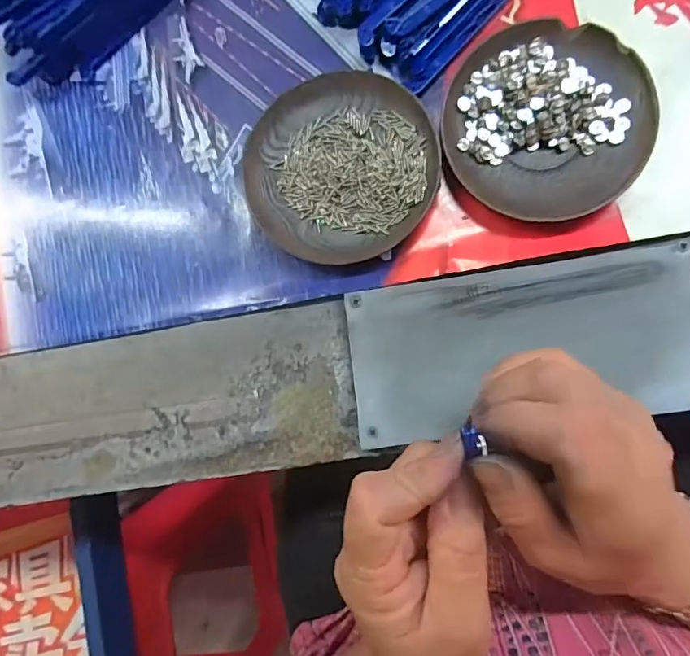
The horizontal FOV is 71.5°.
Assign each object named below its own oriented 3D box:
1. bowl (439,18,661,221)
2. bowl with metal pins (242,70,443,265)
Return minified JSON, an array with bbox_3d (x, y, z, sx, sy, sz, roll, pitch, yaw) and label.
[{"bbox_3d":[0.116,-0.119,0.279,0.111,0.014,0.111,0,87,8],"label":"bowl"},{"bbox_3d":[-0.002,-0.099,0.296,0.112,0.015,0.113,0,87,8],"label":"bowl with metal pins"}]

